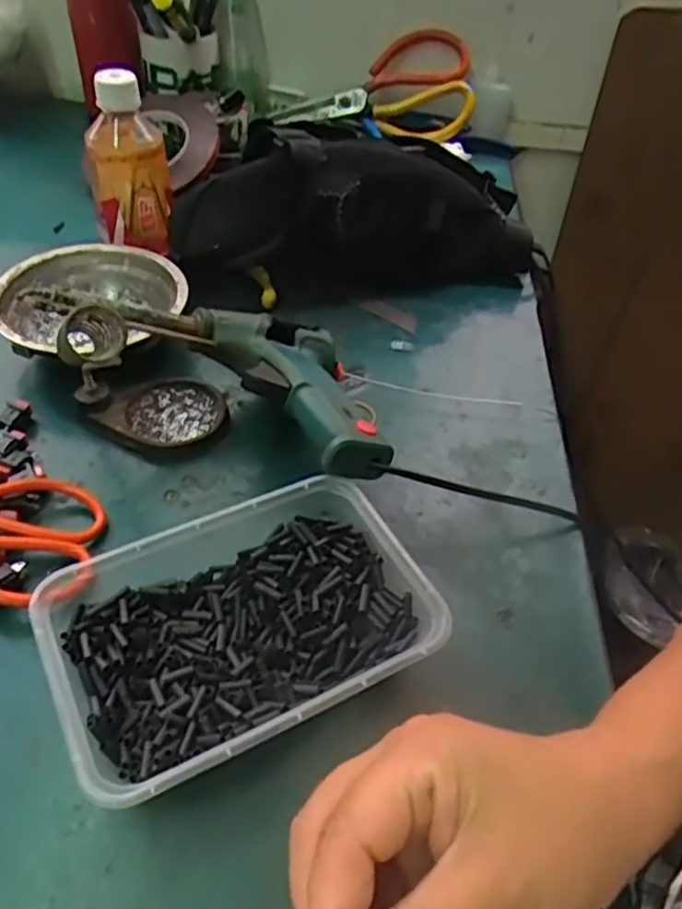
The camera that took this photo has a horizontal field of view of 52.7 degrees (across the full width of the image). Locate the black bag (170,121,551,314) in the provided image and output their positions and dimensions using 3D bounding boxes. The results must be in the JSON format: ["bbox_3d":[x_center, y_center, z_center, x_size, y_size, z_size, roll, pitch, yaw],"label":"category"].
[{"bbox_3d":[0.018,-0.186,0.534,0.281,0.122,0.075,-3,44,-12],"label":"black bag"}]

